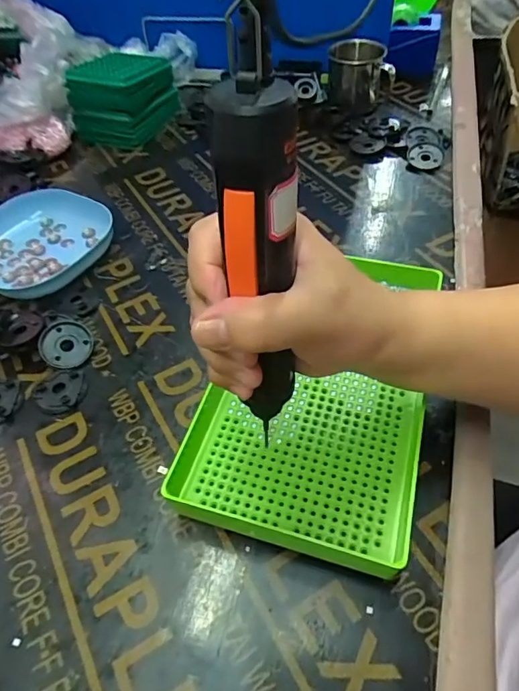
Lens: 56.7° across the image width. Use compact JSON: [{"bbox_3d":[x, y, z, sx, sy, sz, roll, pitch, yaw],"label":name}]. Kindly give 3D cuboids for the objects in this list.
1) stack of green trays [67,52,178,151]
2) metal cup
[{"bbox_3d":[-0.183,-0.340,0.648,0.100,0.086,0.132,14,53,15],"label":"stack of green trays"},{"bbox_3d":[0.136,-0.366,0.646,0.082,0.061,0.077,-6,51,-1],"label":"metal cup"}]

